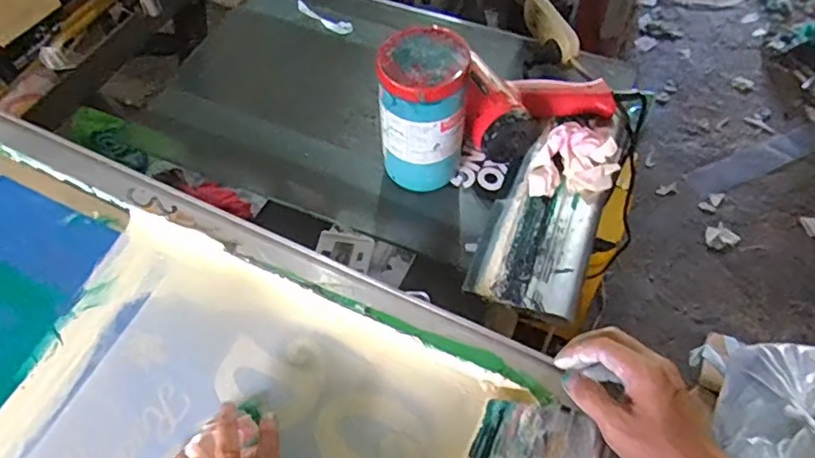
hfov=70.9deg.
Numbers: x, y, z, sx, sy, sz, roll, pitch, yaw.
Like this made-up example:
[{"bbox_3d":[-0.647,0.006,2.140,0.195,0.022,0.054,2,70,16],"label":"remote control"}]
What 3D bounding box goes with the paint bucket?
[{"bbox_3d":[0.015,-0.124,0.650,0.098,0.182,0.092,-18,58,-11],"label":"paint bucket"}]

